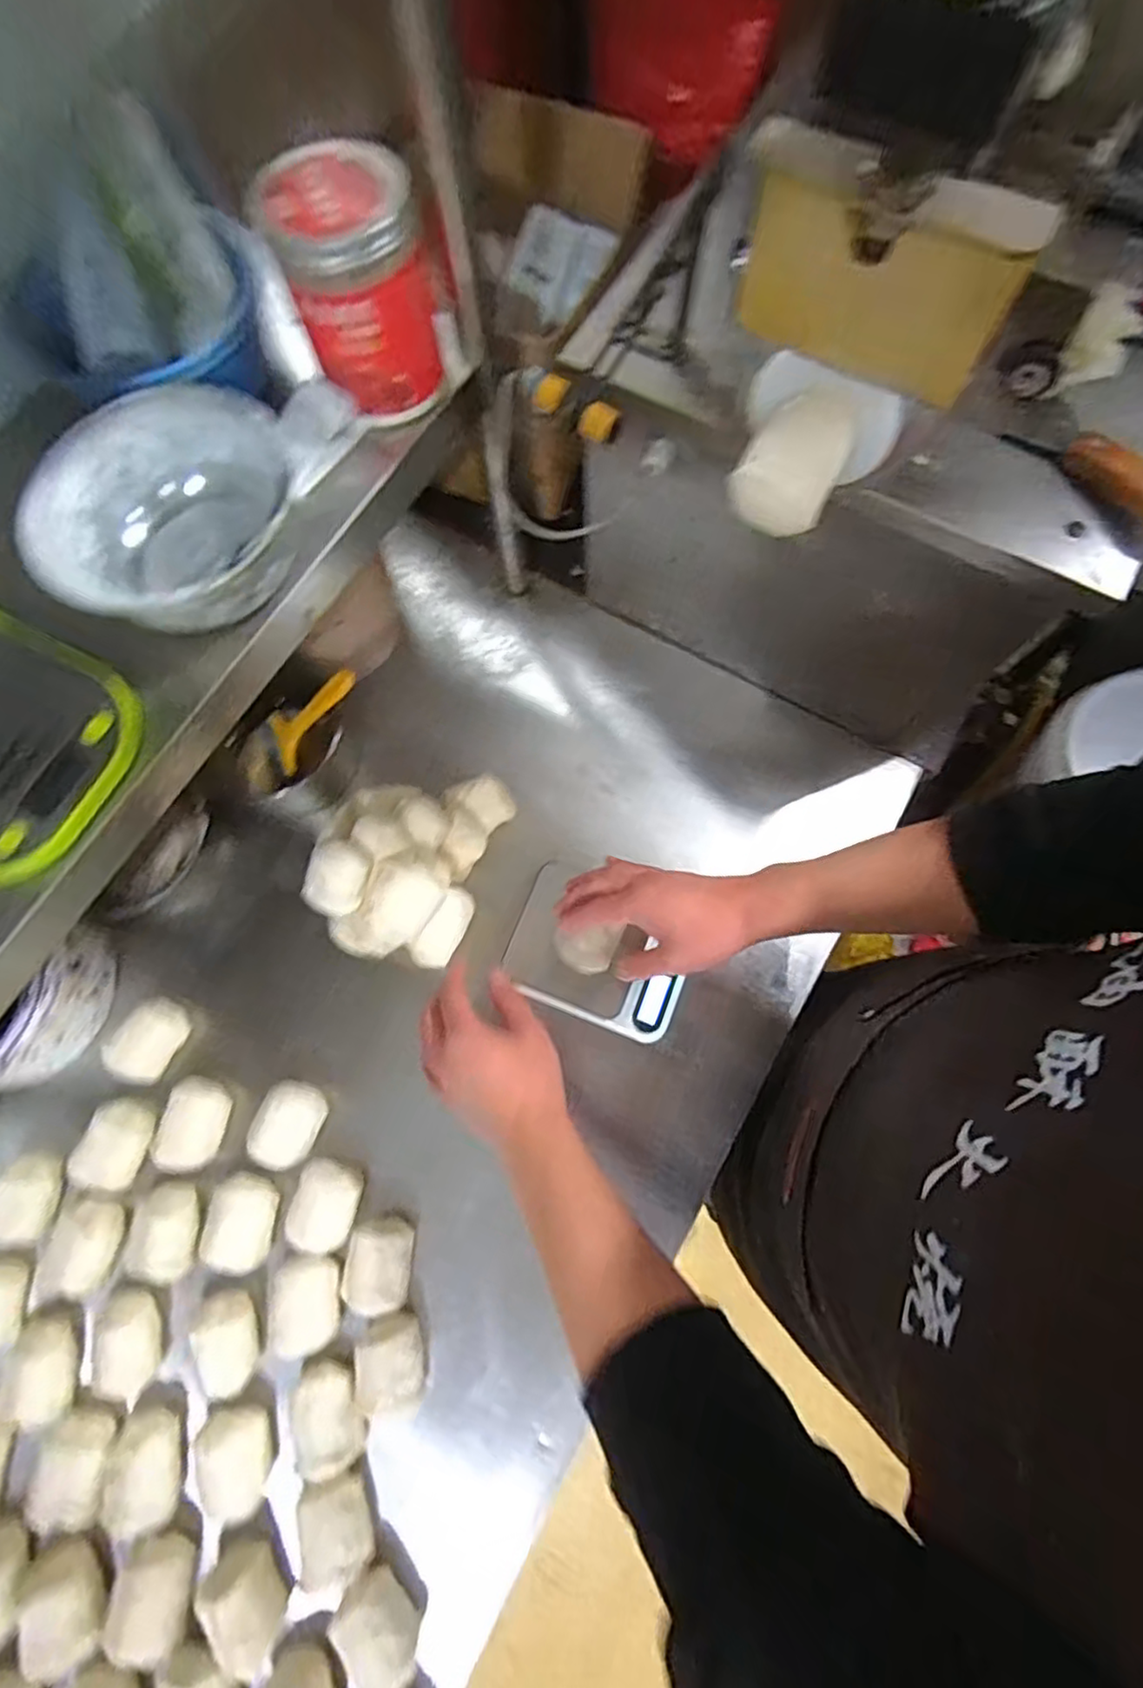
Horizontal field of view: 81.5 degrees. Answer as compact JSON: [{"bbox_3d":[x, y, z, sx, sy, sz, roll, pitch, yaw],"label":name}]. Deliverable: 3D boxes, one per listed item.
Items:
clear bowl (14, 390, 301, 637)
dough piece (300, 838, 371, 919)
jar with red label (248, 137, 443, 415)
[{"bbox_3d":[-0.258,-0.209,0.436,0.151,0.067,0.148,0,75,1],"label":"clear bowl"},{"bbox_3d":[-0.215,0.031,0.610,0.049,0.035,0.065,21,77,7],"label":"dough piece"},{"bbox_3d":[-0.140,-0.368,0.438,0.089,0.103,0.084,0,75,1],"label":"jar with red label"}]

